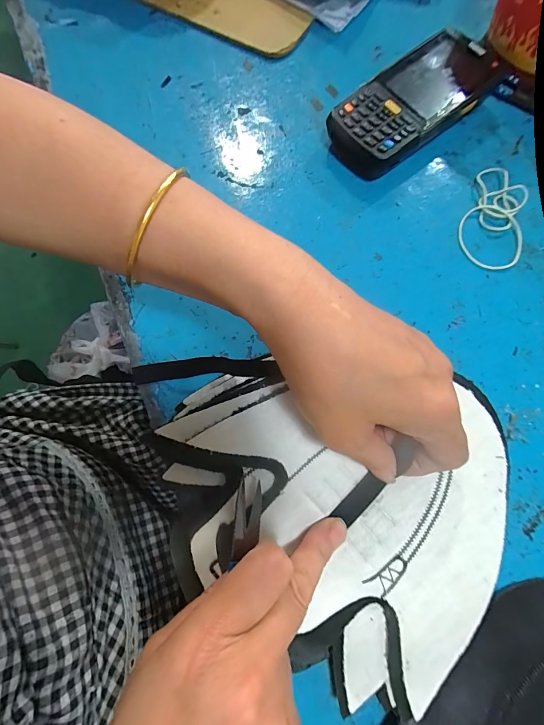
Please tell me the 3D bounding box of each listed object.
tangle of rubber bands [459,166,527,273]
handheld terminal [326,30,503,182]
[{"bbox_3d":[0.181,-0.120,0.280,0.049,0.010,0.095,14,75,3],"label":"tangle of rubber bands"},{"bbox_3d":[0.120,-0.219,0.300,0.151,0.029,0.068,-38,78,-10],"label":"handheld terminal"}]

